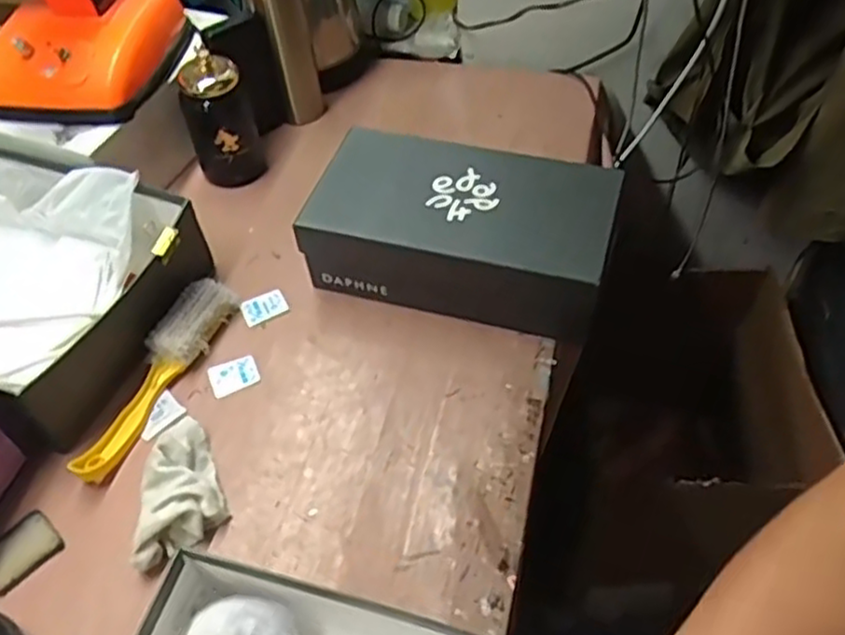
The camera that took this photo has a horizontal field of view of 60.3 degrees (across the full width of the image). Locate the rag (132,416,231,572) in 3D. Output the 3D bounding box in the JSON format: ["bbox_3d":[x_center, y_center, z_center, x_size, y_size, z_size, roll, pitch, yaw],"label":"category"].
[{"bbox_3d":[-0.209,0.142,0.624,0.067,0.031,0.128,-11,51,-5],"label":"rag"}]

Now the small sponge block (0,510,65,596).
[{"bbox_3d":[-0.337,0.195,0.609,0.049,0.004,0.060,35,60,27],"label":"small sponge block"}]

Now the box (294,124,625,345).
[{"bbox_3d":[0.041,-0.093,0.742,0.284,0.107,0.143,12,52,13],"label":"box"}]

